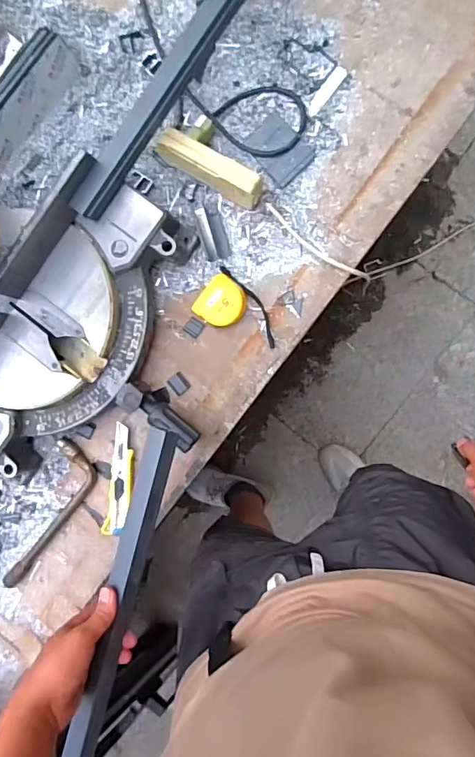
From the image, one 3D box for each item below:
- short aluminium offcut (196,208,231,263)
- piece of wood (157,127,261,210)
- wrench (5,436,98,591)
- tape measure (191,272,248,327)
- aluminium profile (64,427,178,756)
[{"bbox_3d":[-0.037,-0.223,0.731,0.037,0.017,0.081,-14,89,8],"label":"short aluminium offcut"},{"bbox_3d":[-0.038,-0.308,0.708,0.159,0.055,0.041,31,95,6],"label":"piece of wood"},{"bbox_3d":[-0.304,0.231,0.780,0.072,0.020,0.265,25,94,7],"label":"wrench"},{"bbox_3d":[-0.024,-0.114,0.721,0.071,0.035,0.072,37,96,6],"label":"tape measure"},{"bbox_3d":[-0.143,0.276,0.569,0.035,0.031,0.437,14,90,7],"label":"aluminium profile"}]

